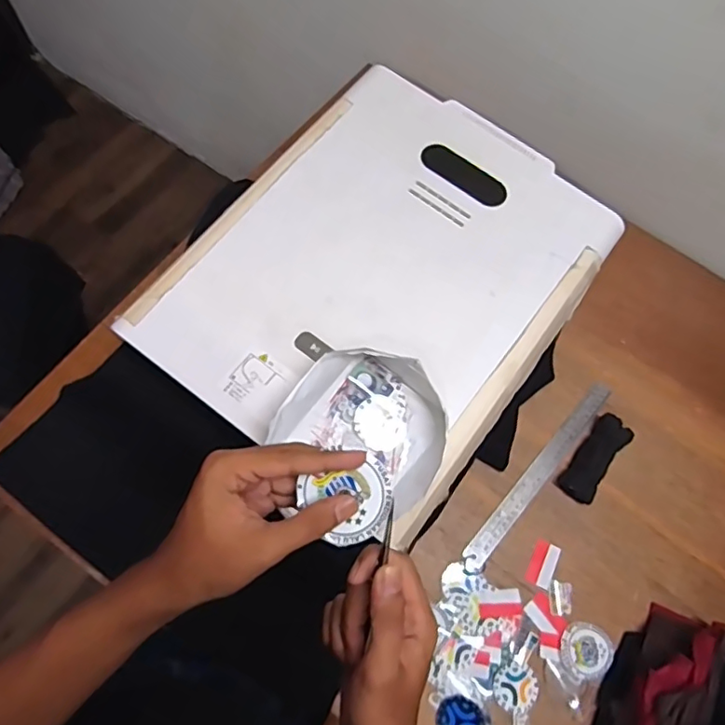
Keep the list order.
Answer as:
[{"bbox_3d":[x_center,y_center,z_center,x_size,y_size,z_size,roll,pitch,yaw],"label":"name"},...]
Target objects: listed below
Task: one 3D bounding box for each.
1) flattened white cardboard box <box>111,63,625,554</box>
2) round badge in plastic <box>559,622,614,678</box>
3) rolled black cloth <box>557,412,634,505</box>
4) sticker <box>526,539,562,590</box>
[{"bbox_3d":[0.033,-0.109,0.663,0.396,0.033,0.494,36,72,7],"label":"flattened white cardboard box"},{"bbox_3d":[0.278,0.355,0.686,0.062,0.010,0.060,1,69,-3],"label":"round badge in plastic"},{"bbox_3d":[0.318,0.132,0.758,0.047,0.032,0.125,37,72,8],"label":"rolled black cloth"},{"bbox_3d":[0.236,0.262,0.722,0.033,0.004,0.057,26,70,7],"label":"sticker"}]

